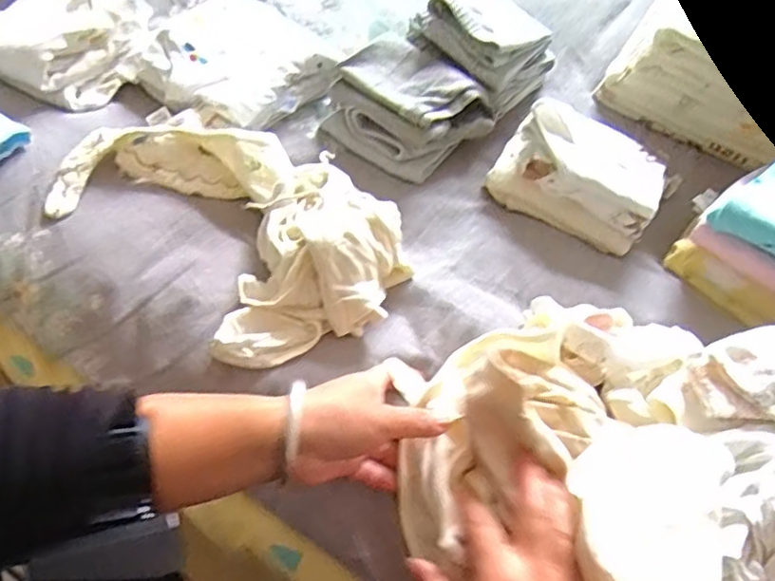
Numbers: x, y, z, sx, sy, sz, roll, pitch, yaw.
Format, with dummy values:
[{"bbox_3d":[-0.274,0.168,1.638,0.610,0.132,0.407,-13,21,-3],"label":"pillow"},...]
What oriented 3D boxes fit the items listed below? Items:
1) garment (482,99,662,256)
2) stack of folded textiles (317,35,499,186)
[{"bbox_3d":[0.192,-0.120,0.606,0.154,0.063,0.119,27,58,11],"label":"garment"},{"bbox_3d":[0.023,-0.182,0.620,0.131,0.065,0.135,38,61,17],"label":"stack of folded textiles"}]

